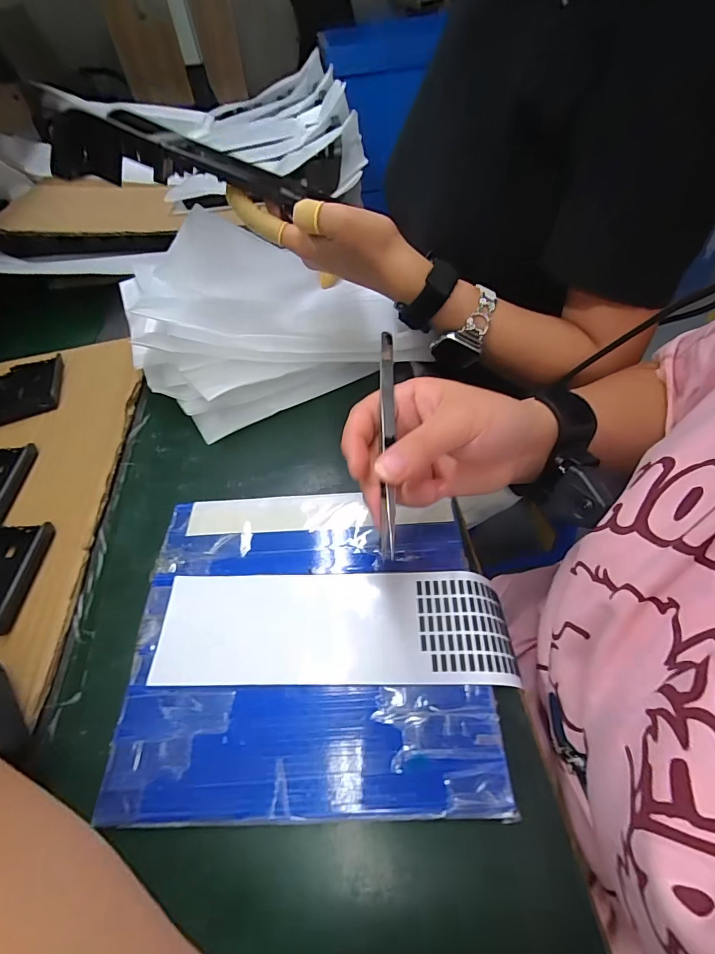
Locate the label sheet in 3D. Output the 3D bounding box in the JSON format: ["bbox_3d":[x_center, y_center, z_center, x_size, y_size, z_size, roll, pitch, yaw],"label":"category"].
[{"bbox_3d":[-0.013,0.087,0.254,0.209,0.007,0.066,-3,50,2],"label":"label sheet"}]

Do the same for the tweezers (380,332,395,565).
[{"bbox_3d":[0.017,-0.022,0.238,0.008,0.006,0.132,0,75,1],"label":"tweezers"}]

